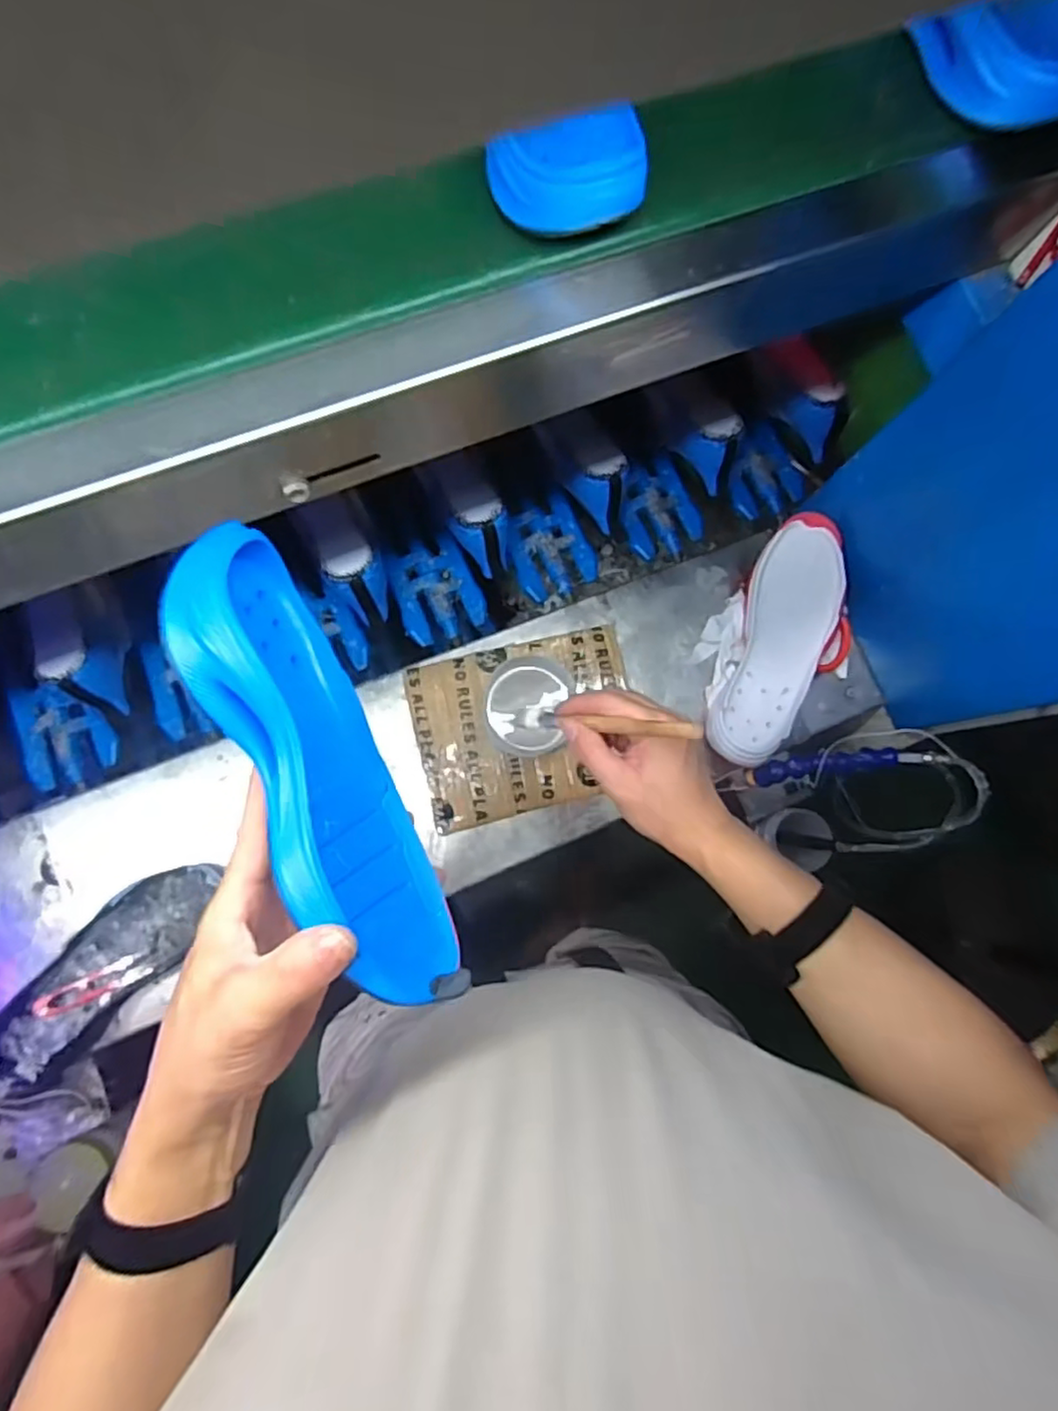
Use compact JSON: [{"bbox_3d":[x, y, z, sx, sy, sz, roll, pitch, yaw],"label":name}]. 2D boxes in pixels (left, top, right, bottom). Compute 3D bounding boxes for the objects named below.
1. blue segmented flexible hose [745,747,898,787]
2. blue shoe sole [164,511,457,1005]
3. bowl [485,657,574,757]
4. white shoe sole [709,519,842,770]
[{"bbox_3d":[0.291,0.063,0.679,0.148,0.037,0.024,-15,79,36],"label":"blue segmented flexible hose"},{"bbox_3d":[-0.109,0.035,0.338,0.053,0.095,0.248,-26,90,17],"label":"blue shoe sole"},{"bbox_3d":[-0.001,0.001,0.686,0.085,0.045,0.094,9,80,-1],"label":"bowl"},{"bbox_3d":[0.279,-0.066,0.732,0.099,0.032,0.270,20,80,0],"label":"white shoe sole"}]

